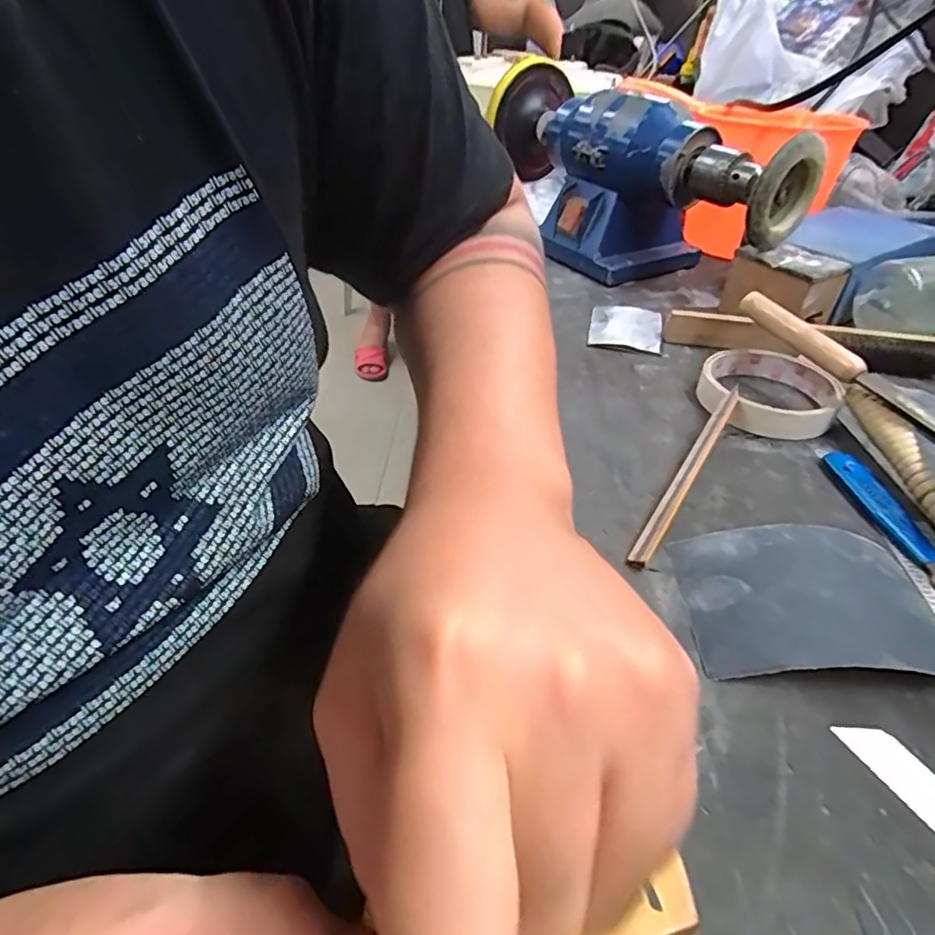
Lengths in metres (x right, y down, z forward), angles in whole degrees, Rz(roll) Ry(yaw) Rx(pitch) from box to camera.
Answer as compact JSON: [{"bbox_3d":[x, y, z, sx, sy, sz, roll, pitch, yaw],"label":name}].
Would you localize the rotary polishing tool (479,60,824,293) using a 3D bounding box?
[{"bbox_3d":[0.156,-0.270,0.540,0.126,0.141,0.325,-19,43,-22],"label":"rotary polishing tool"}]

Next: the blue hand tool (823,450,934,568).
[{"bbox_3d":[0.215,0.018,0.293,0.016,0.007,0.084,0,39,-1],"label":"blue hand tool"}]

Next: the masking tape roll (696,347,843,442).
[{"bbox_3d":[0.197,-0.051,0.369,0.081,0.020,0.085,25,45,27],"label":"masking tape roll"}]

